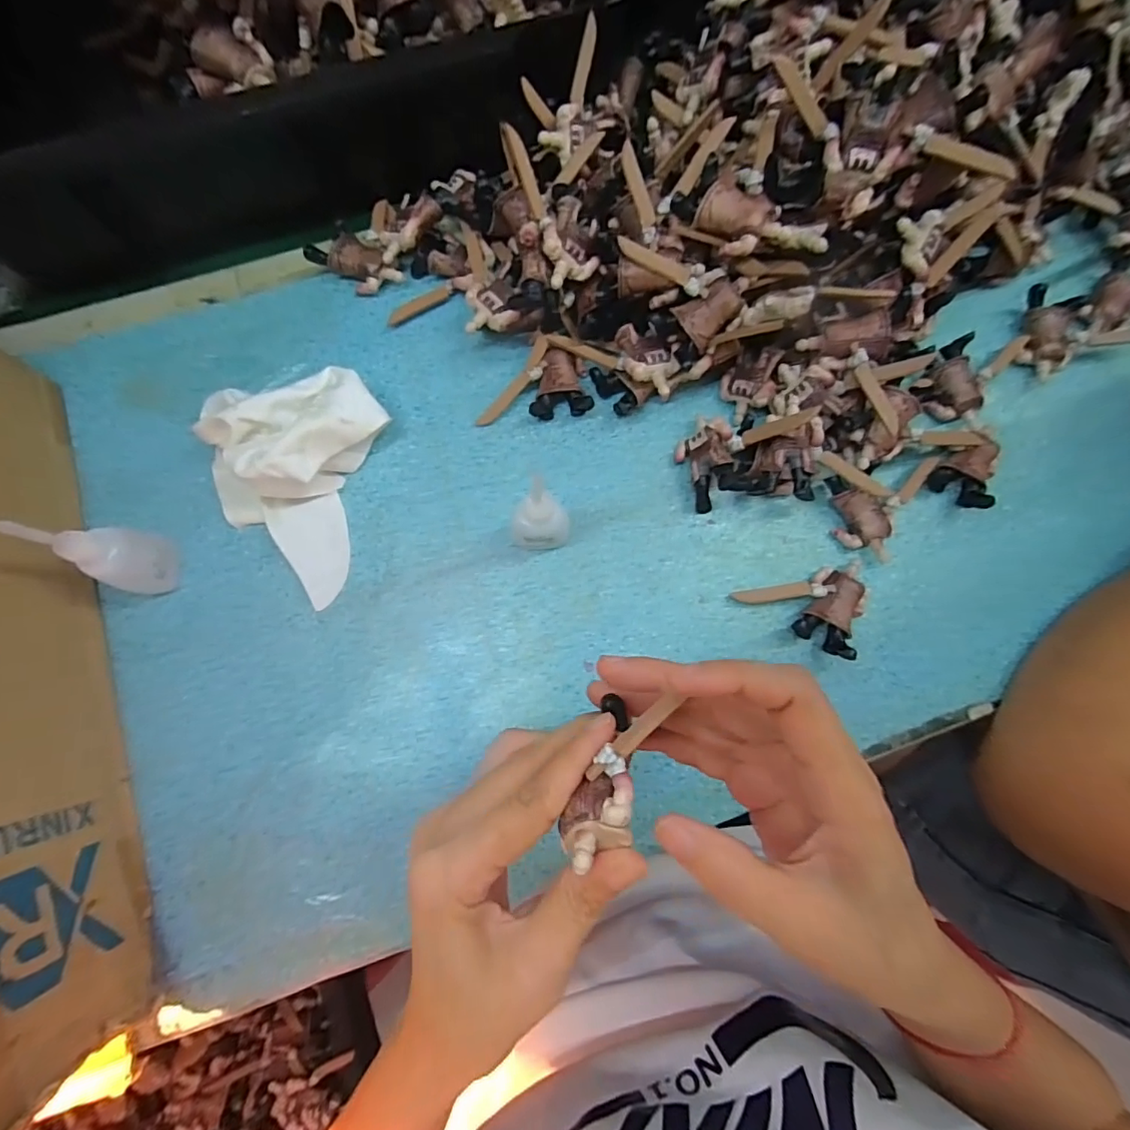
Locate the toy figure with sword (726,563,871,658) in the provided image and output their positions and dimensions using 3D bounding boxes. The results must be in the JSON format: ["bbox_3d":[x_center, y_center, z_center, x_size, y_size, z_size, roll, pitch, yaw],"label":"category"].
[{"bbox_3d":[0.152,0.031,0.314,0.079,0.020,0.052,-15,79,-4],"label":"toy figure with sword"}]

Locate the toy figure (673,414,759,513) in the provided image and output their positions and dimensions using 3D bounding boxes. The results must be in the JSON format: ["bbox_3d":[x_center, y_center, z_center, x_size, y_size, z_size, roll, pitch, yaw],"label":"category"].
[{"bbox_3d":[0.091,-0.064,0.323,0.034,0.031,0.053,-21,79,-5],"label":"toy figure"}]

